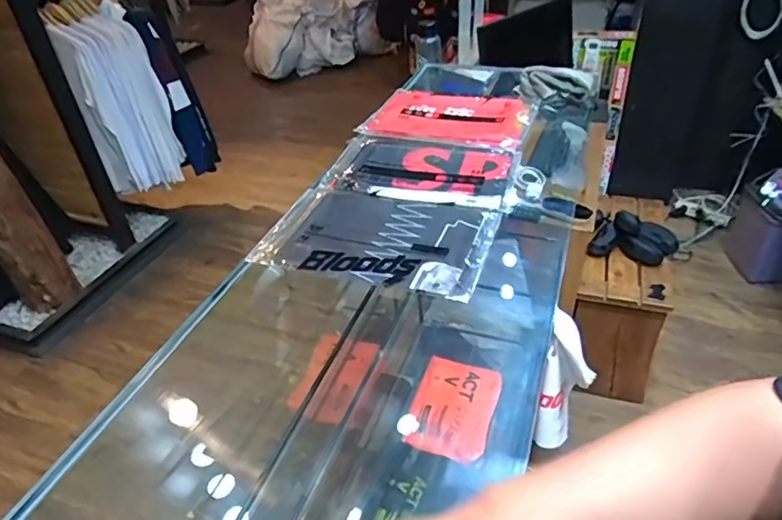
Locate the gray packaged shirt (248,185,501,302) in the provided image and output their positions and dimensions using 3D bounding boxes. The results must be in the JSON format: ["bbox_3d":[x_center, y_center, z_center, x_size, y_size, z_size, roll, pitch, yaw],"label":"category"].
[{"bbox_3d":[-0.023,-0.031,0.730,0.302,0.015,0.188,10,40,18],"label":"gray packaged shirt"}]

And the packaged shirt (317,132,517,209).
[{"bbox_3d":[0.046,-0.151,0.865,0.284,0.016,0.187,9,39,16],"label":"packaged shirt"}]

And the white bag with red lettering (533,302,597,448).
[{"bbox_3d":[0.462,0.330,1.422,0.120,0.395,0.119,9,39,16],"label":"white bag with red lettering"}]

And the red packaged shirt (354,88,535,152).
[{"bbox_3d":[0.105,-0.270,1.012,0.288,0.027,0.213,11,40,19],"label":"red packaged shirt"}]

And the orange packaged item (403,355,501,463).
[{"bbox_3d":[0.162,0.389,1.415,0.213,0.082,0.292,12,40,19],"label":"orange packaged item"}]

